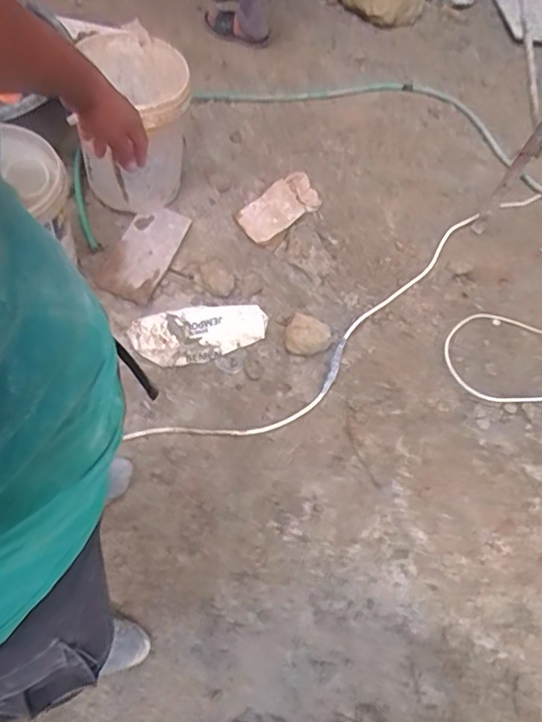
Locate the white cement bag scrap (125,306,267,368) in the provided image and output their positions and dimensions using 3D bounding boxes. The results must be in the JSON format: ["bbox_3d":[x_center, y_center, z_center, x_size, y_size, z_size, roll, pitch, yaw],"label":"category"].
[{"bbox_3d":[-0.199,-0.079,1.607,0.371,0.027,0.185,-5,61,-12],"label":"white cement bag scrap"}]

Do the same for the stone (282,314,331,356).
[{"bbox_3d":[0.108,-0.073,1.625,0.137,0.095,0.129,20,59,3],"label":"stone"}]

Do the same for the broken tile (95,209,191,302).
[{"bbox_3d":[-0.367,-0.312,1.665,0.156,0.024,0.292,28,84,-1],"label":"broken tile"}]

